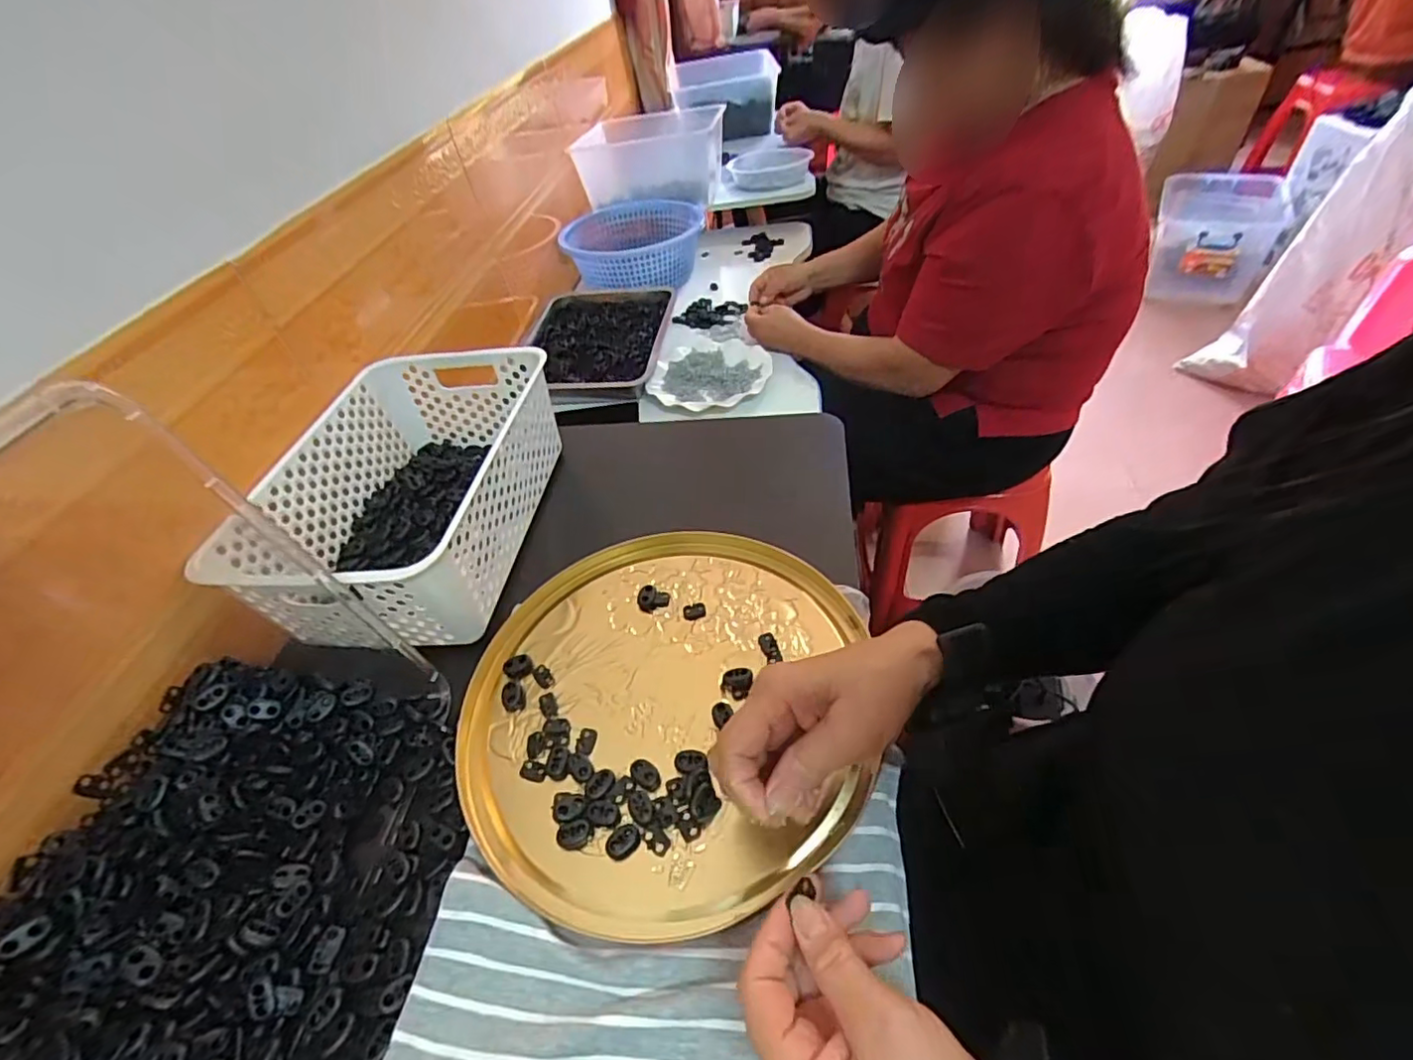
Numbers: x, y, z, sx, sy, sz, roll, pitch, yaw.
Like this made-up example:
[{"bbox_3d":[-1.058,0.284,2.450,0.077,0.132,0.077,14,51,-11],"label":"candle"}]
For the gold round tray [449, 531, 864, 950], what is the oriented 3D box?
[{"bbox_3d":[-0.035,0.116,0.433,0.273,0.013,0.287,-3,45,3],"label":"gold round tray"}]

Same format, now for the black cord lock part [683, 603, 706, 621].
[{"bbox_3d":[-0.010,0.066,0.483,0.018,0.004,0.016,-10,45,-4],"label":"black cord lock part"}]

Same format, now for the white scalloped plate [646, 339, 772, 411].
[{"bbox_3d":[0.007,-0.242,0.925,0.176,0.033,0.187,-5,46,5],"label":"white scalloped plate"}]

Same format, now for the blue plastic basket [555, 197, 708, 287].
[{"bbox_3d":[-0.144,-0.570,1.187,0.266,0.086,0.292,-3,45,3],"label":"blue plastic basket"}]

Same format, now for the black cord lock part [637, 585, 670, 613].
[{"bbox_3d":[-0.043,0.056,0.494,0.026,0.005,0.025,-1,46,8],"label":"black cord lock part"}]

